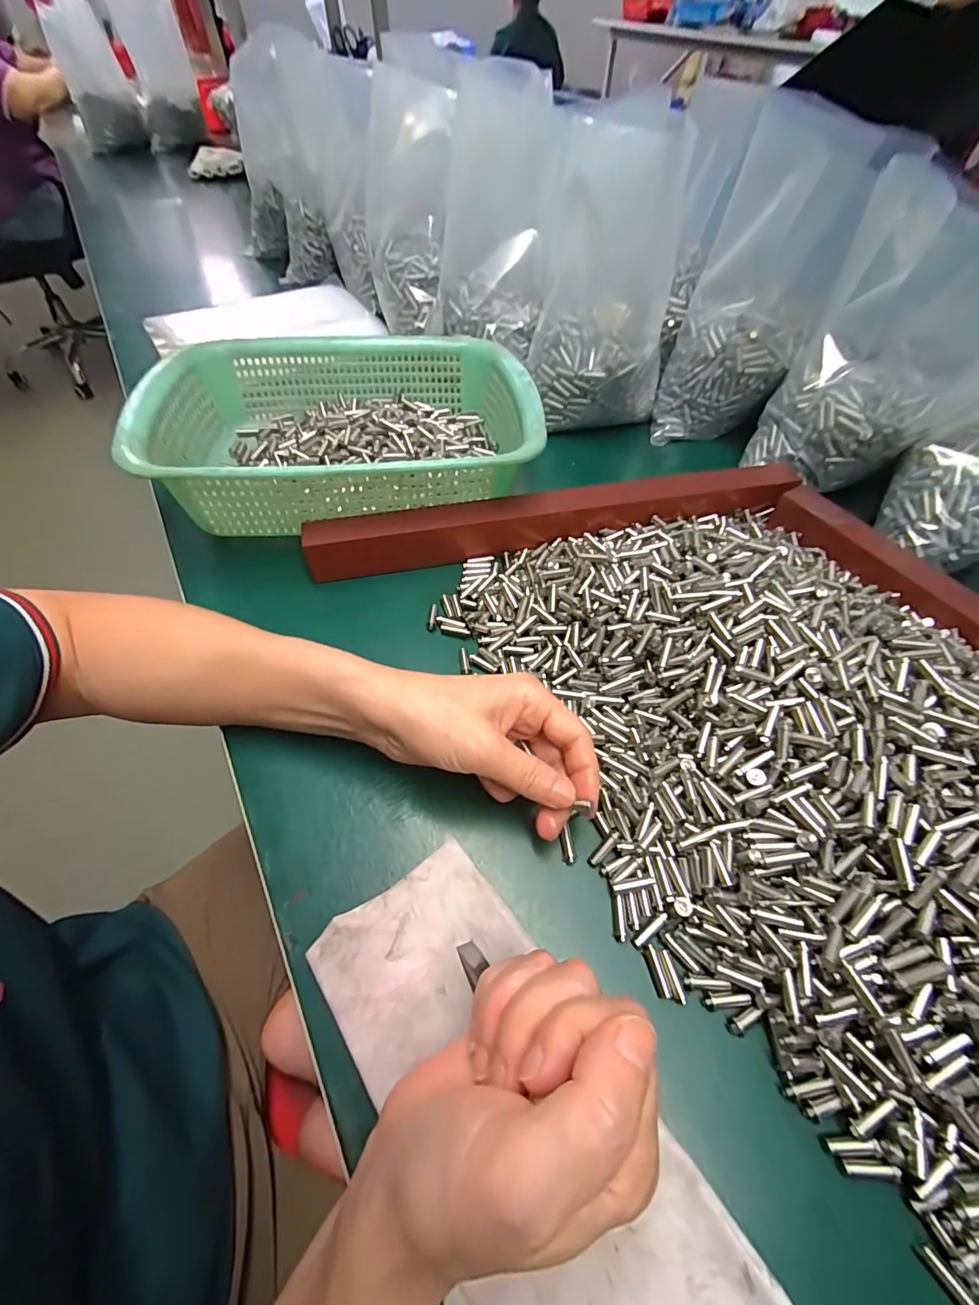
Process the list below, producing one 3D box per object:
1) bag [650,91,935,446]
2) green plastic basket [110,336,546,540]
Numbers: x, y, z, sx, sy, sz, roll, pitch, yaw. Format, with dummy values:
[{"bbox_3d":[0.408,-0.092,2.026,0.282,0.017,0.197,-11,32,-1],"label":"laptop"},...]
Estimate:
[{"bbox_3d":[0.228,-0.303,0.421,0.113,0.207,0.083,15,57,10],"label":"bag"},{"bbox_3d":[-0.114,-0.193,0.405,0.294,0.080,0.226,-7,56,-5],"label":"green plastic basket"}]

